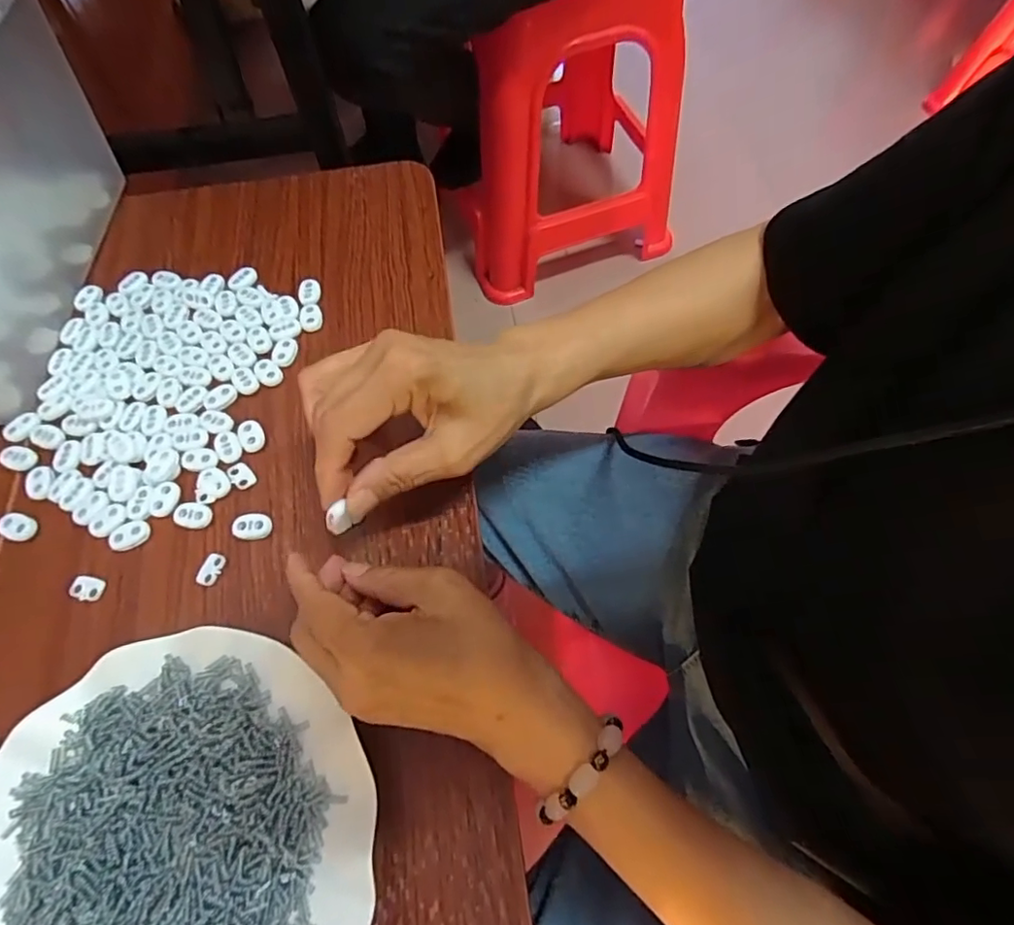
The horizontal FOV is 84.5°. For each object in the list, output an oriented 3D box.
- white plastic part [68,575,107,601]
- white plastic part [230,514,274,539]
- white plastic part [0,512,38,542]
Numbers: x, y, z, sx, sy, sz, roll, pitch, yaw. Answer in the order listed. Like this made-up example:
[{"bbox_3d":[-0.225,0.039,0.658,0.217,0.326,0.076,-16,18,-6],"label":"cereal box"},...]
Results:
[{"bbox_3d":[-0.244,0.073,0.323,0.019,0.004,0.013,8,65,6],"label":"white plastic part"},{"bbox_3d":[-0.152,0.038,0.334,0.022,0.006,0.015,-6,64,-1],"label":"white plastic part"},{"bbox_3d":[-0.297,0.039,0.339,0.023,0.004,0.016,11,65,7],"label":"white plastic part"}]

